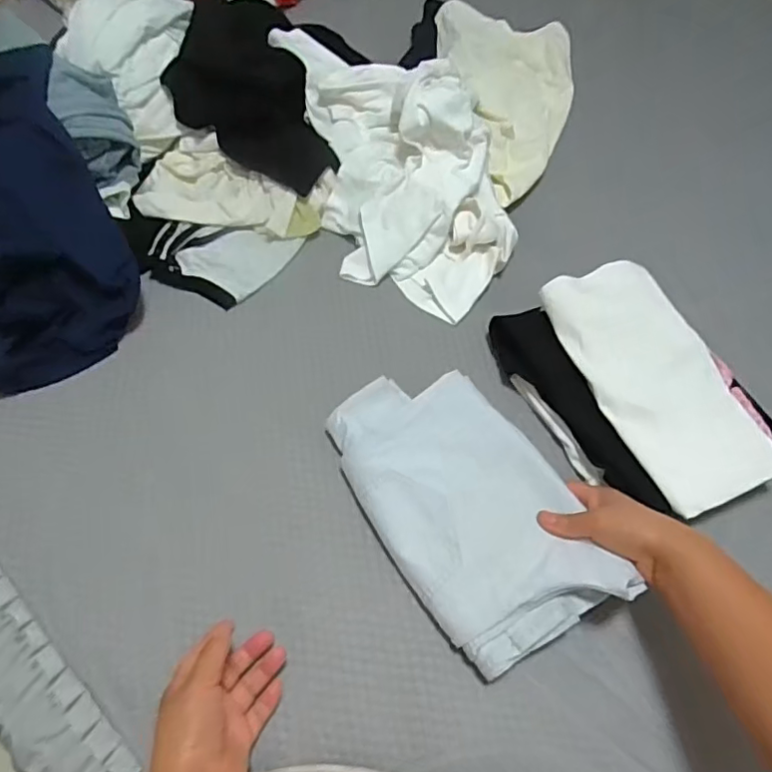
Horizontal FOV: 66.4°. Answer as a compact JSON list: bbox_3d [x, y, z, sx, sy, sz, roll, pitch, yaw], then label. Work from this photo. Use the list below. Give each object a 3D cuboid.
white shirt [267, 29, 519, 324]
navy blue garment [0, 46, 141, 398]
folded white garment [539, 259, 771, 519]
[{"bbox_3d":[0.024,-0.283,0.740,0.209,0.143,0.400,-15,62,-14],"label":"white shirt"},{"bbox_3d":[-0.432,-0.177,0.642,0.244,0.139,0.344,-23,65,-18],"label":"navy blue garment"},{"bbox_3d":[0.284,-0.012,0.615,0.130,0.033,0.271,-19,61,-16],"label":"folded white garment"}]

